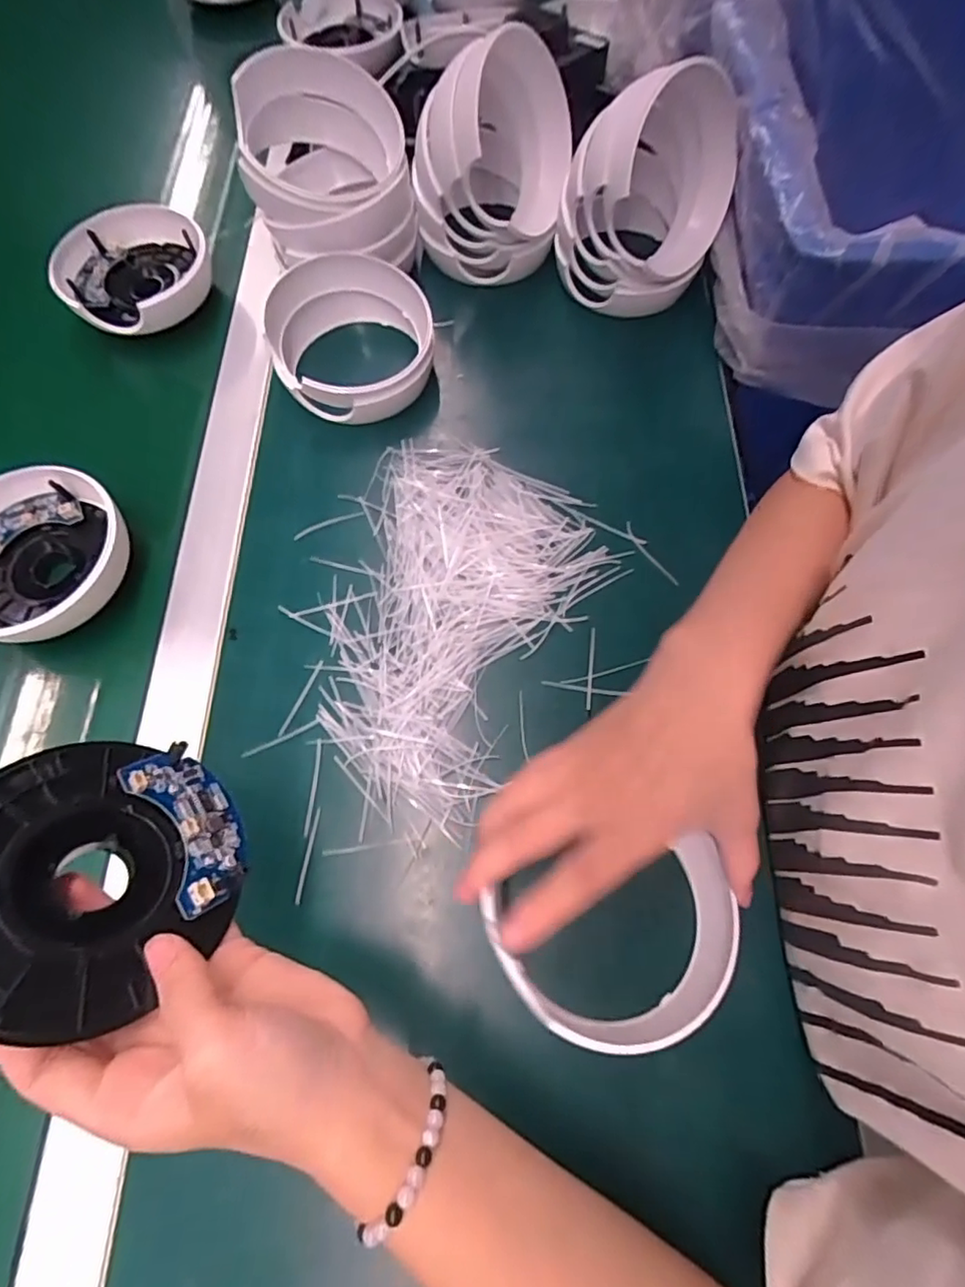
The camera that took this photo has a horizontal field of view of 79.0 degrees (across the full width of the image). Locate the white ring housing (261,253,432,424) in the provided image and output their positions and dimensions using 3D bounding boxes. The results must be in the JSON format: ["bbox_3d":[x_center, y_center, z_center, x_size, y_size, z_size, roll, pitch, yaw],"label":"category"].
[{"bbox_3d":[-0.098,-0.222,0.433,0.121,0.055,0.117,-20,70,-7],"label":"white ring housing"}]

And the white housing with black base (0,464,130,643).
[{"bbox_3d":[-0.290,-0.054,0.381,0.100,0.045,0.115,19,70,9],"label":"white housing with black base"}]

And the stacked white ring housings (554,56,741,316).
[{"bbox_3d":[0.124,-0.345,0.437,0.114,0.132,0.138,19,70,9],"label":"stacked white ring housings"}]

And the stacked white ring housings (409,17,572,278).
[{"bbox_3d":[0.008,-0.376,0.454,0.111,0.125,0.122,7,68,4],"label":"stacked white ring housings"}]

